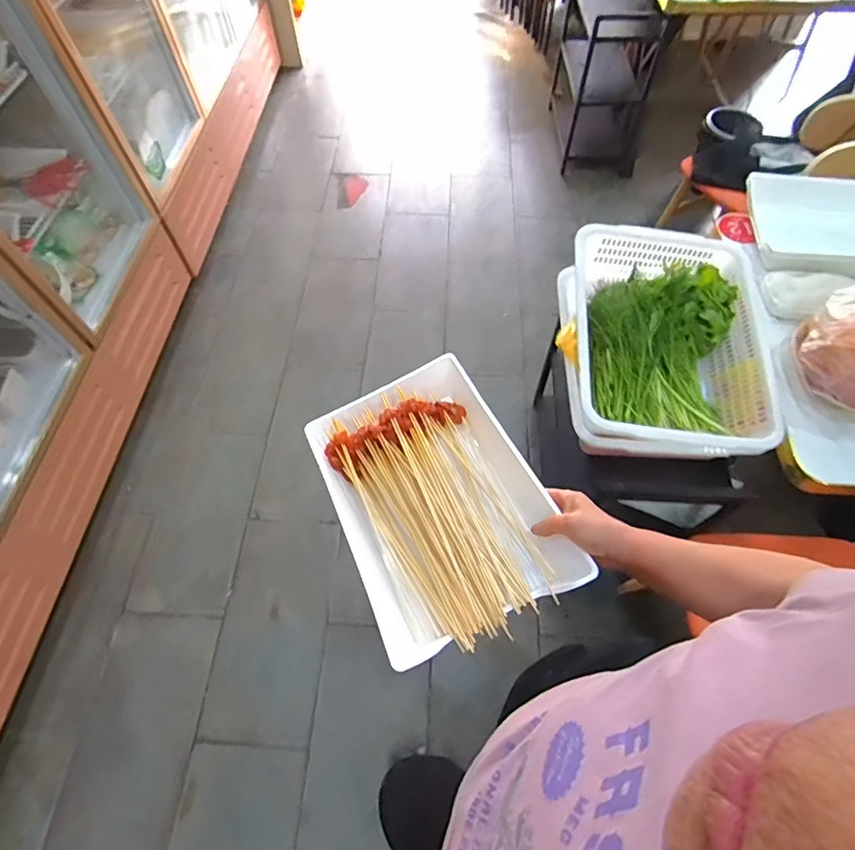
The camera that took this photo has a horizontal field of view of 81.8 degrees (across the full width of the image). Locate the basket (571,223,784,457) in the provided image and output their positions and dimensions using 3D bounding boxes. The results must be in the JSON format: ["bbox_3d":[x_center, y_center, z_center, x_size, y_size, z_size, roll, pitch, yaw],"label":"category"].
[{"bbox_3d":[0.451,-0.156,0.946,0.346,0.139,0.447,5,59,2],"label":"basket"}]

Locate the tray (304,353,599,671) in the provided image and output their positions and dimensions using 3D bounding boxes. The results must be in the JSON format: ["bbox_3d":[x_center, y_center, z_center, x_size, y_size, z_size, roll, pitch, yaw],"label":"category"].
[{"bbox_3d":[0.003,0.085,0.664,0.249,0.073,0.372,-21,62,-13],"label":"tray"}]

